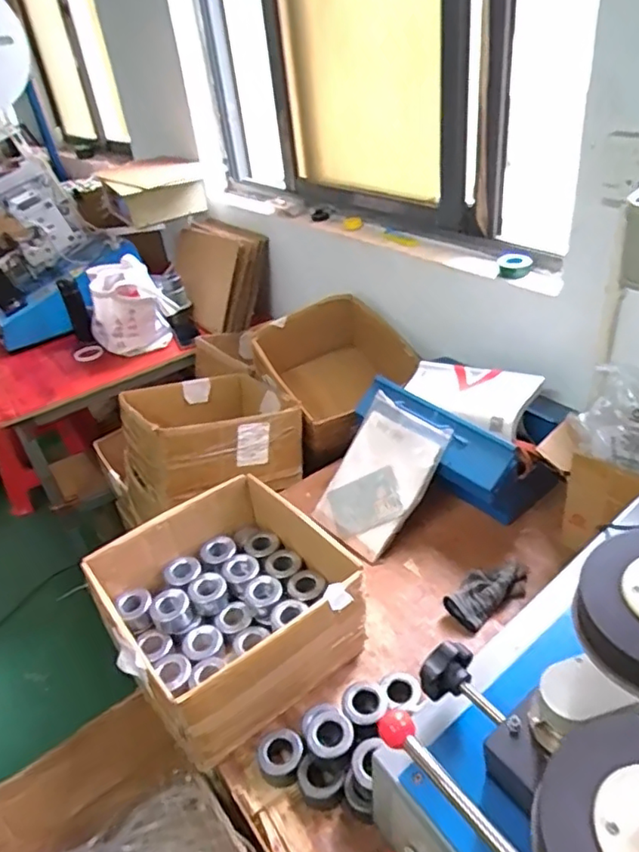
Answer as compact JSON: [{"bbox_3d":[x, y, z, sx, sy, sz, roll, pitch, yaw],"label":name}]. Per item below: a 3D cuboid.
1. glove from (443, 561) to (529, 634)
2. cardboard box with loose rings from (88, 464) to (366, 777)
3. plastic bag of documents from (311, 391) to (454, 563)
[{"bbox_3d":[0.284,0.279,0.990,0.157,0.045,0.074,-22,37,-20],"label":"glove"},{"bbox_3d":[-0.140,0.274,0.937,0.344,0.156,0.332,-29,40,-28],"label":"cardboard box with loose rings"},{"bbox_3d":[0.114,0.099,1.142,0.183,0.028,0.278,31,91,39],"label":"plastic bag of documents"}]

